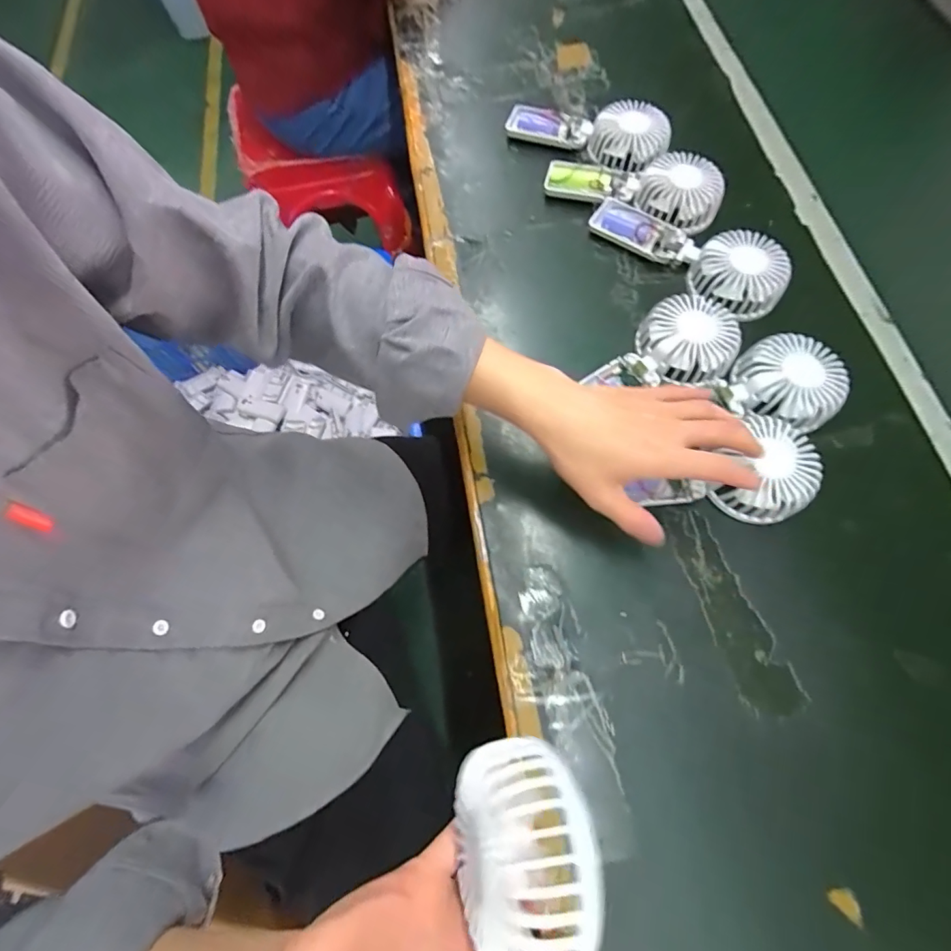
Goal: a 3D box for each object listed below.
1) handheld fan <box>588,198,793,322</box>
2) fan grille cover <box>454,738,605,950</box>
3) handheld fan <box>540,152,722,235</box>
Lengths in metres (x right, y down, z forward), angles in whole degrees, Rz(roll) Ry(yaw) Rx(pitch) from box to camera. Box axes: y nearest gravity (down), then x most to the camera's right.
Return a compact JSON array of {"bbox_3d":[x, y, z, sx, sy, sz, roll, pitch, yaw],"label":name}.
[{"bbox_3d":[0.214,-0.231,0.462,0.075,0.034,0.196,-43,74,-13],"label":"handheld fan"},{"bbox_3d":[0.019,0.168,0.208,0.076,0.026,0.082,-21,52,31],"label":"fan grille cover"},{"bbox_3d":[0.167,-0.312,0.488,0.180,0.029,0.066,19,71,9],"label":"handheld fan"}]

